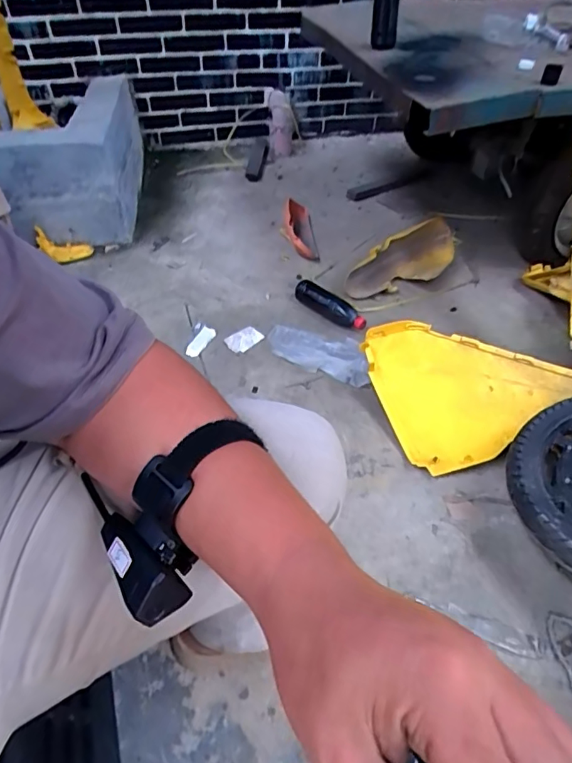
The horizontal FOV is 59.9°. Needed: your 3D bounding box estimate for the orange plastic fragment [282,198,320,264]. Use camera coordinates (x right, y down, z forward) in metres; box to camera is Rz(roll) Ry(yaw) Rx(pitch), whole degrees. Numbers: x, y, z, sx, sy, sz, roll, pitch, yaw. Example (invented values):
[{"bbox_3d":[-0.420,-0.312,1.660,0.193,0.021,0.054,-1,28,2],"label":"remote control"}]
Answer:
[{"bbox_3d":[0.044,-0.460,1.517,0.080,0.035,0.237,-13,68,-10],"label":"orange plastic fragment"}]

